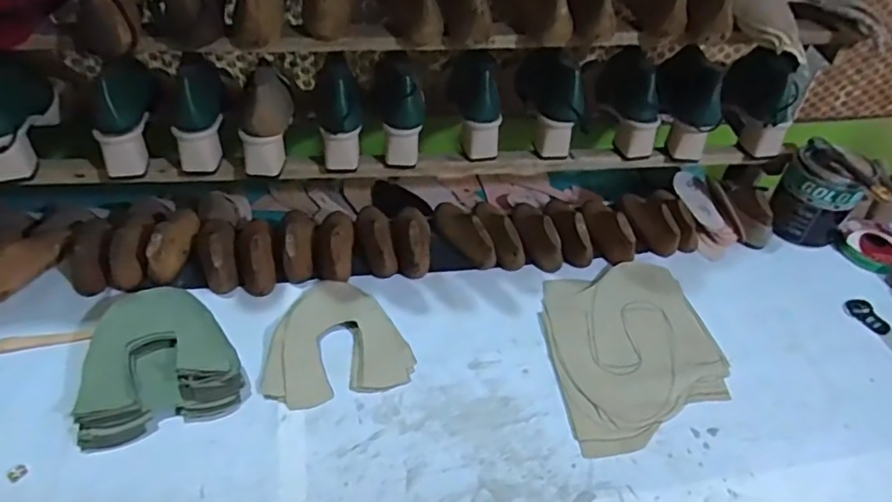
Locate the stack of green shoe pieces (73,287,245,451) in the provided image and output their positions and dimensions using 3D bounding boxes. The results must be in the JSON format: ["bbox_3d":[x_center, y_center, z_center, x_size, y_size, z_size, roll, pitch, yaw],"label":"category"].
[{"bbox_3d":[-0.334,0.123,0.702,0.162,0.044,0.169,-14,48,-18],"label":"stack of green shoe pieces"}]

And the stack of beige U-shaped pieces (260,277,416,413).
[{"bbox_3d":[-0.144,0.105,0.760,0.172,0.015,0.174,-12,48,-16],"label":"stack of beige U-shaped pieces"}]

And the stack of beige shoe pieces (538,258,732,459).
[{"bbox_3d":[0.240,0.121,0.781,0.225,0.009,0.265,-6,47,-11],"label":"stack of beige shoe pieces"}]

